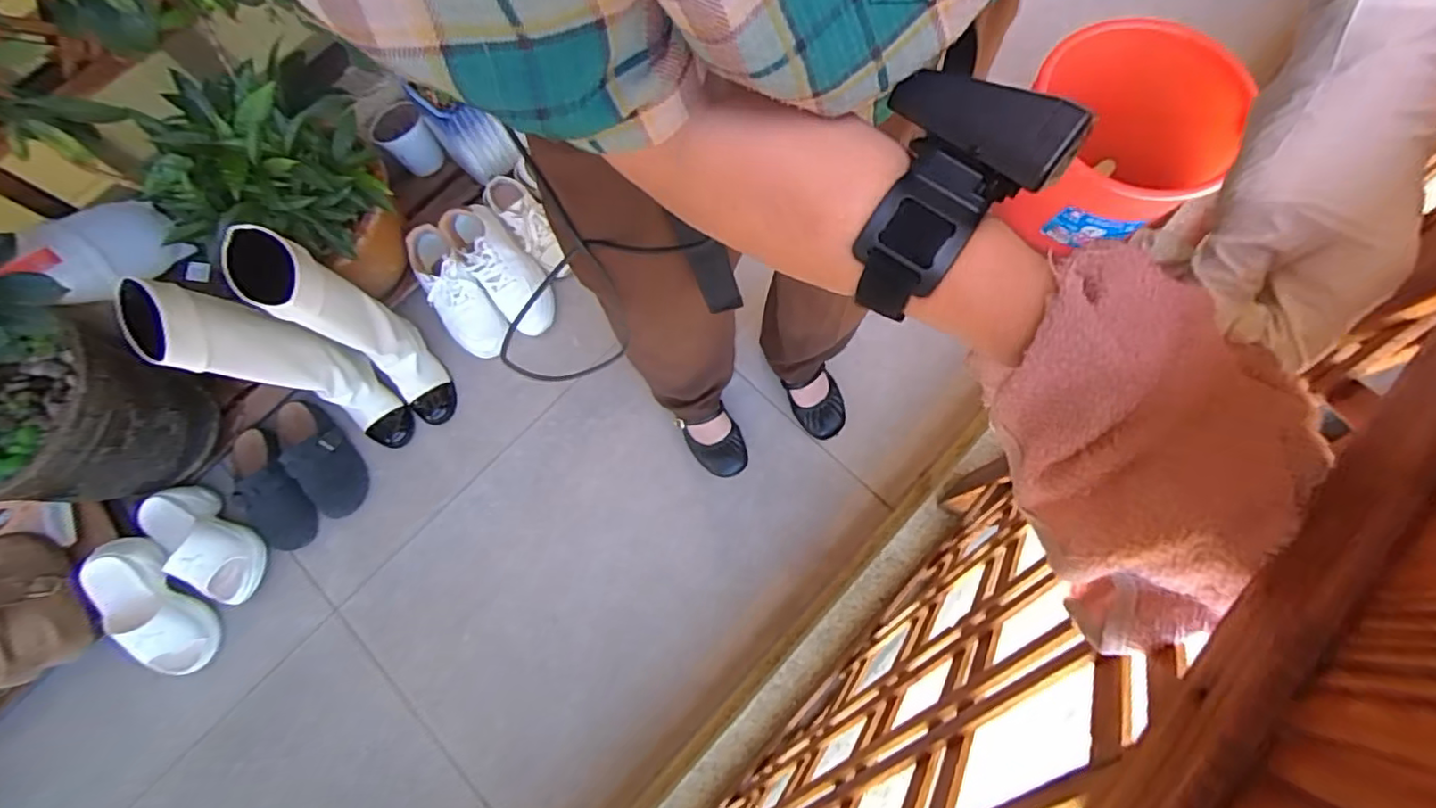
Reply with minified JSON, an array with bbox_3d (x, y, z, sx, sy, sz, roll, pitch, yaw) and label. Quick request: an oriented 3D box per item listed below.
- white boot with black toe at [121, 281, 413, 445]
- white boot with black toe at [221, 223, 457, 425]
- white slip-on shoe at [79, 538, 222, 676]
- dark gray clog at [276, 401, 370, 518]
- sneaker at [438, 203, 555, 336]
[{"bbox_3d":[-0.698,-0.066,0.973,0.254,0.380,0.140,27,77,11],"label":"white boot with black toe"},{"bbox_3d":[-0.603,-0.125,1.021,0.254,0.427,0.112,37,79,13],"label":"white boot with black toe"},{"bbox_3d":[-0.938,0.341,1.002,0.087,0.092,0.243,-28,103,-8],"label":"white slip-on shoe"},{"bbox_3d":[-0.730,0.095,1.118,0.095,0.064,0.238,-33,74,-6],"label":"dark gray clog"},{"bbox_3d":[-0.417,-0.264,1.161,0.110,0.150,0.249,-39,77,-11],"label":"sneaker"}]

